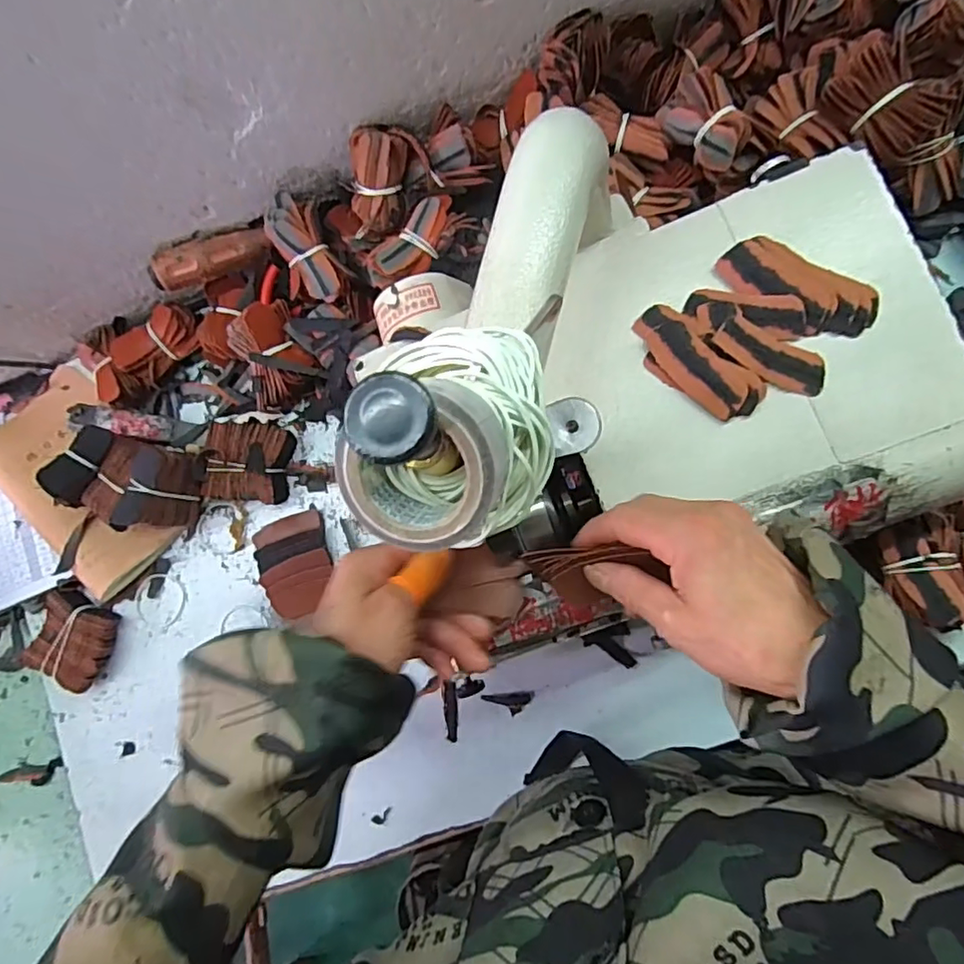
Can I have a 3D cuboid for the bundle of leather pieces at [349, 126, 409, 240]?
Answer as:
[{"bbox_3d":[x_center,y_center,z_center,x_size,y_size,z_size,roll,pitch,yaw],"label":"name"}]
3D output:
[{"bbox_3d":[-0.084,-0.237,0.459,0.046,0.019,0.072,10,130,0],"label":"bundle of leather pieces"}]

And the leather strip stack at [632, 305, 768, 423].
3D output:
[{"bbox_3d":[0.125,-0.070,0.345,0.084,0.008,0.035,44,92,8],"label":"leather strip stack"}]

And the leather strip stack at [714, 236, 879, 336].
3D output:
[{"bbox_3d":[0.185,-0.114,0.341,0.091,0.009,0.036,28,90,8],"label":"leather strip stack"}]

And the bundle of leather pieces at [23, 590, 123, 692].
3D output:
[{"bbox_3d":[-0.386,0.149,0.550,0.073,0.035,0.073,29,90,8],"label":"bundle of leather pieces"}]

